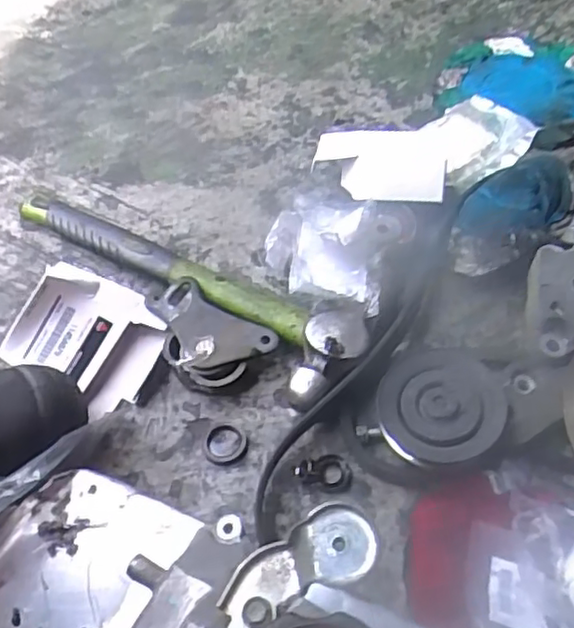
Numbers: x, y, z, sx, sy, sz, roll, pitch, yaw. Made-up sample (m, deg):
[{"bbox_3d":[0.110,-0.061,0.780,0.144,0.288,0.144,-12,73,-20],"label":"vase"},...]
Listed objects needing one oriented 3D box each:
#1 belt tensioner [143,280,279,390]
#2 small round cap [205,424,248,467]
[{"bbox_3d":[-0.071,0.022,0.550,0.105,0.035,0.069,29,62,22],"label":"belt tensioner"},{"bbox_3d":[-0.047,0.100,0.504,0.032,0.004,0.033,-2,55,3],"label":"small round cap"}]

